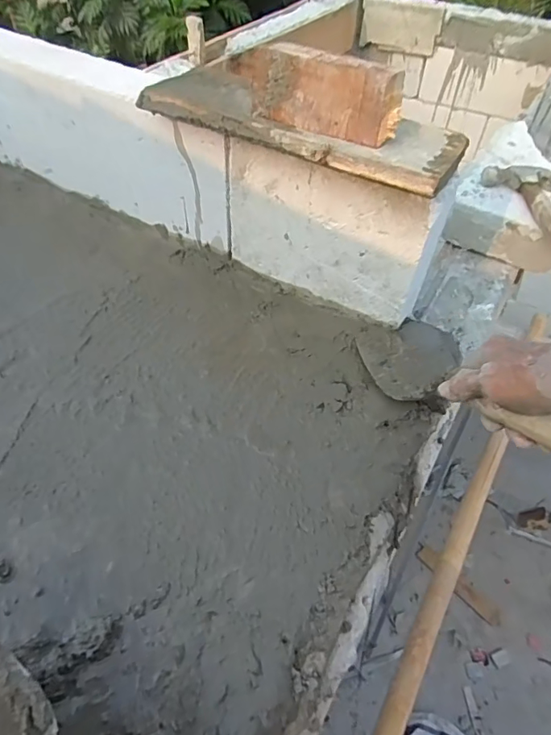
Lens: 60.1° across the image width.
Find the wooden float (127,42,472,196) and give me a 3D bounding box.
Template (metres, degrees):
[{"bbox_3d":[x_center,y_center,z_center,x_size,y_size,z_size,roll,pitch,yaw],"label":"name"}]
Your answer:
[{"bbox_3d":[0.023,-0.261,0.452,0.312,0.069,0.115,24,52,17],"label":"wooden float"}]

